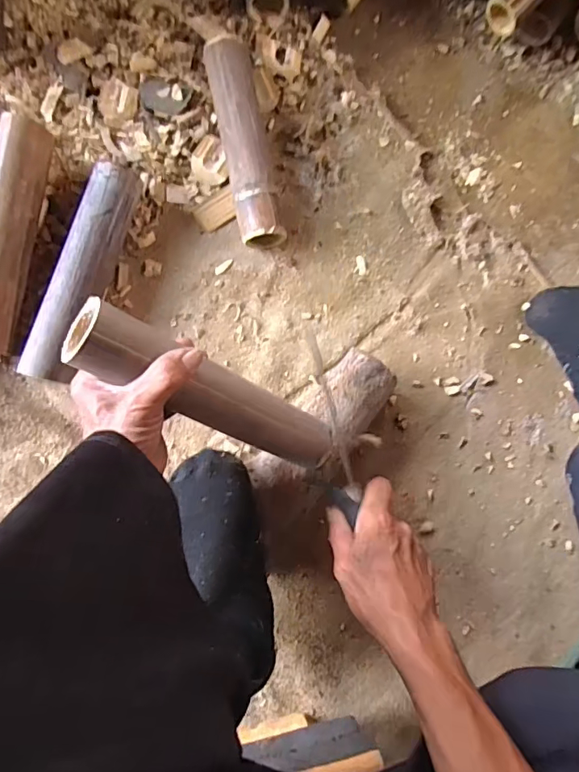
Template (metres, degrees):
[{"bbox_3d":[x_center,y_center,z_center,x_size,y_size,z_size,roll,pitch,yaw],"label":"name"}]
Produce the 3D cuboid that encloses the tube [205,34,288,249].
[{"bbox_3d":[-0.055,-0.311,0.614,0.060,0.068,0.268,-11,82,-5],"label":"tube"}]

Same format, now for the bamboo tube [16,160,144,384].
[{"bbox_3d":[-0.245,-0.135,0.566,0.056,0.042,0.268,18,80,-1],"label":"bamboo tube"}]

